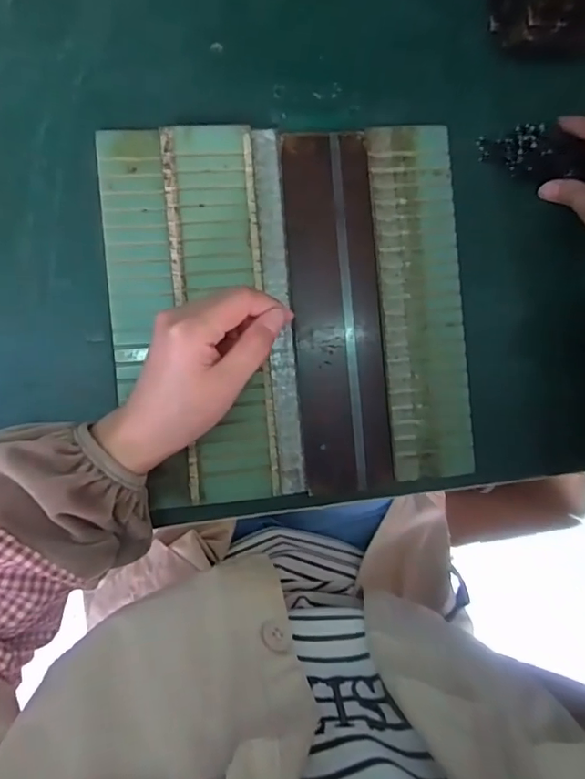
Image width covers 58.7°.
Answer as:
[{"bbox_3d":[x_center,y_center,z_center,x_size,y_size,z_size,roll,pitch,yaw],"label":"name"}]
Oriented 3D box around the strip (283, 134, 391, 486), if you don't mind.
[{"bbox_3d":[0.034,-0.057,0.390,0.067,0.007,0.262,-5,92,-6],"label":"strip"}]

